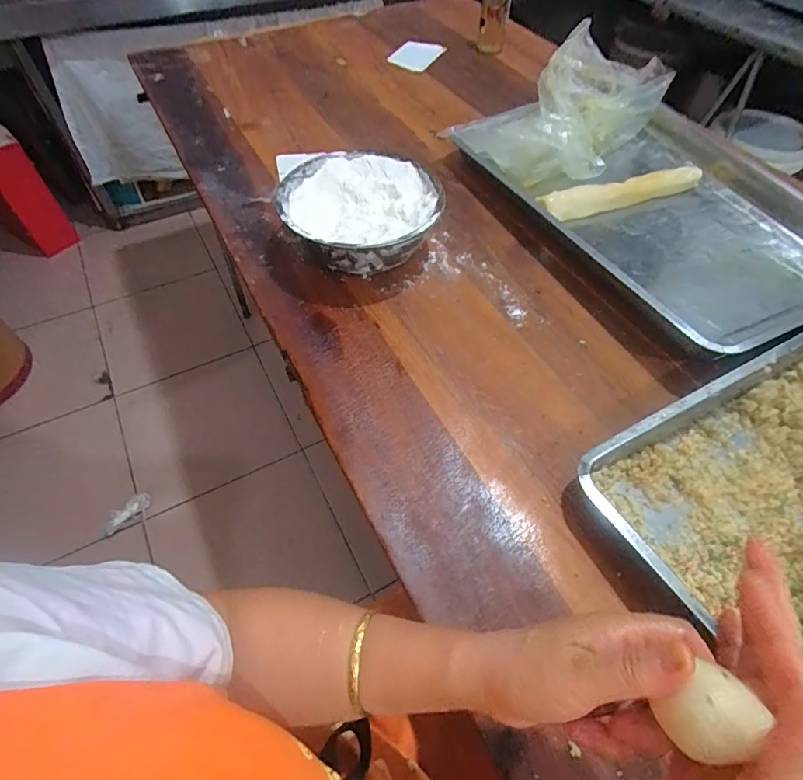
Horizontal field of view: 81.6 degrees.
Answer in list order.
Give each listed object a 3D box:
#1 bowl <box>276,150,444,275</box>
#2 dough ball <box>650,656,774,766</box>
[{"bbox_3d":[-0.057,-0.243,0.669,0.210,0.084,0.208,0,55,0],"label":"bowl"},{"bbox_3d":[0.148,0.156,0.223,0.035,0.026,0.030,-25,59,-17],"label":"dough ball"}]

